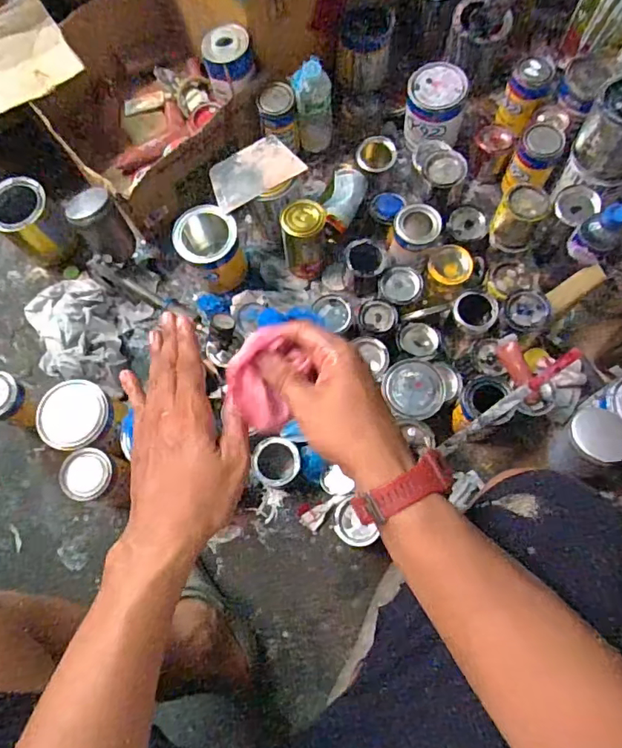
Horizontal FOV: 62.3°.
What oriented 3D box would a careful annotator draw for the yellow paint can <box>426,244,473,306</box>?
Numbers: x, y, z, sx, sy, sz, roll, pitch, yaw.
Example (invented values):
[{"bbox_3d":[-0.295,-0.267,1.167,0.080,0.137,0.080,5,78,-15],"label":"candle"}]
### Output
[{"bbox_3d":[0.235,-0.173,0.902,0.076,0.073,0.086,22,74,9],"label":"yellow paint can"}]

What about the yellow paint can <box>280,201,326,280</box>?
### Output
[{"bbox_3d":[-0.012,-0.236,0.897,0.073,0.129,0.086,1,72,2],"label":"yellow paint can"}]

